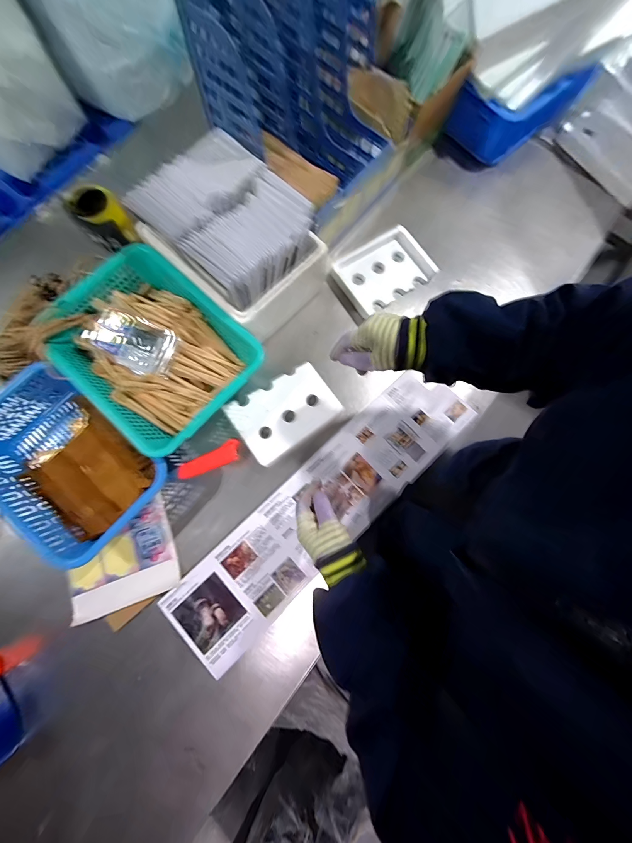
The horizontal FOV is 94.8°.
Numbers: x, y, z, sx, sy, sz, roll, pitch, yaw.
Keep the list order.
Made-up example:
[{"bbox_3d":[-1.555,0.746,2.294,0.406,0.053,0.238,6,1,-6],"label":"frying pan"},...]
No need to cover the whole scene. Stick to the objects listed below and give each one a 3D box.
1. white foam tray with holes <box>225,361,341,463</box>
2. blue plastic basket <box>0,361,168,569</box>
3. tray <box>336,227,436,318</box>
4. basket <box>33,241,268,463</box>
[{"bbox_3d":[-0.062,-0.022,0.585,0.194,0.021,0.137,-36,82,-8],"label":"white foam tray with holes"},{"bbox_3d":[-0.450,0.076,0.525,0.306,0.086,0.211,39,80,5],"label":"blue plastic basket"},{"bbox_3d":[0.147,-0.342,0.651,0.197,0.026,0.147,-30,82,-7],"label":"tray"},{"bbox_3d":[-0.305,-0.135,0.555,0.341,0.084,0.270,41,80,6],"label":"basket"}]

